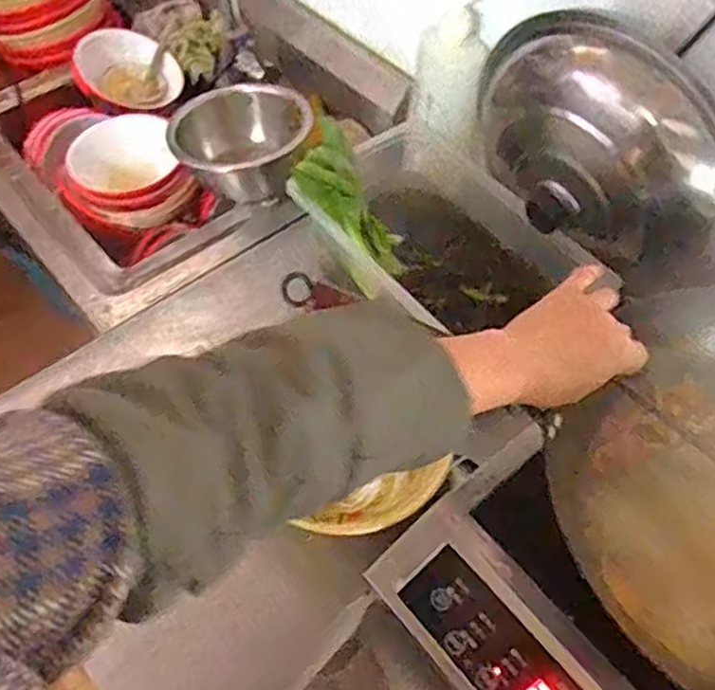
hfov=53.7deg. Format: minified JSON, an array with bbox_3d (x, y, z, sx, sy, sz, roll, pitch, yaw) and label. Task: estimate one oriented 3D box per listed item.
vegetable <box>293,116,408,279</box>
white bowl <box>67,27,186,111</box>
[{"bbox_3d":[-0.006,-0.165,0.809,0.090,0.059,0.192,-37,103,-25],"label":"vegetable"},{"bbox_3d":[-0.365,-0.439,1.124,0.154,0.061,0.152,1,54,-1],"label":"white bowl"}]

